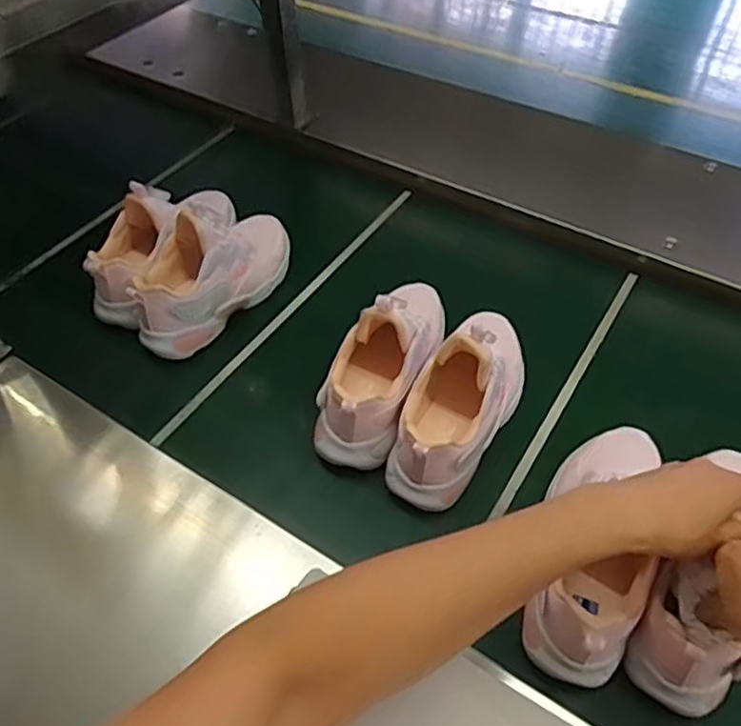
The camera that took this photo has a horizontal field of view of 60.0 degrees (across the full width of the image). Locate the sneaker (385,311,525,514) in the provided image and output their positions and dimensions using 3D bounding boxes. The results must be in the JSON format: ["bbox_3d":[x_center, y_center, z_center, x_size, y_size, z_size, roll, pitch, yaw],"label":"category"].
[{"bbox_3d":[0.091,0.022,0.591,0.081,0.126,0.218,27,56,20],"label":"sneaker"}]

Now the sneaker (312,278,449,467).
[{"bbox_3d":[0.016,-0.015,0.623,0.080,0.121,0.225,16,53,13],"label":"sneaker"}]

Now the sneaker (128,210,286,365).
[{"bbox_3d":[-0.174,-0.113,0.711,0.084,0.119,0.218,29,56,21],"label":"sneaker"}]

